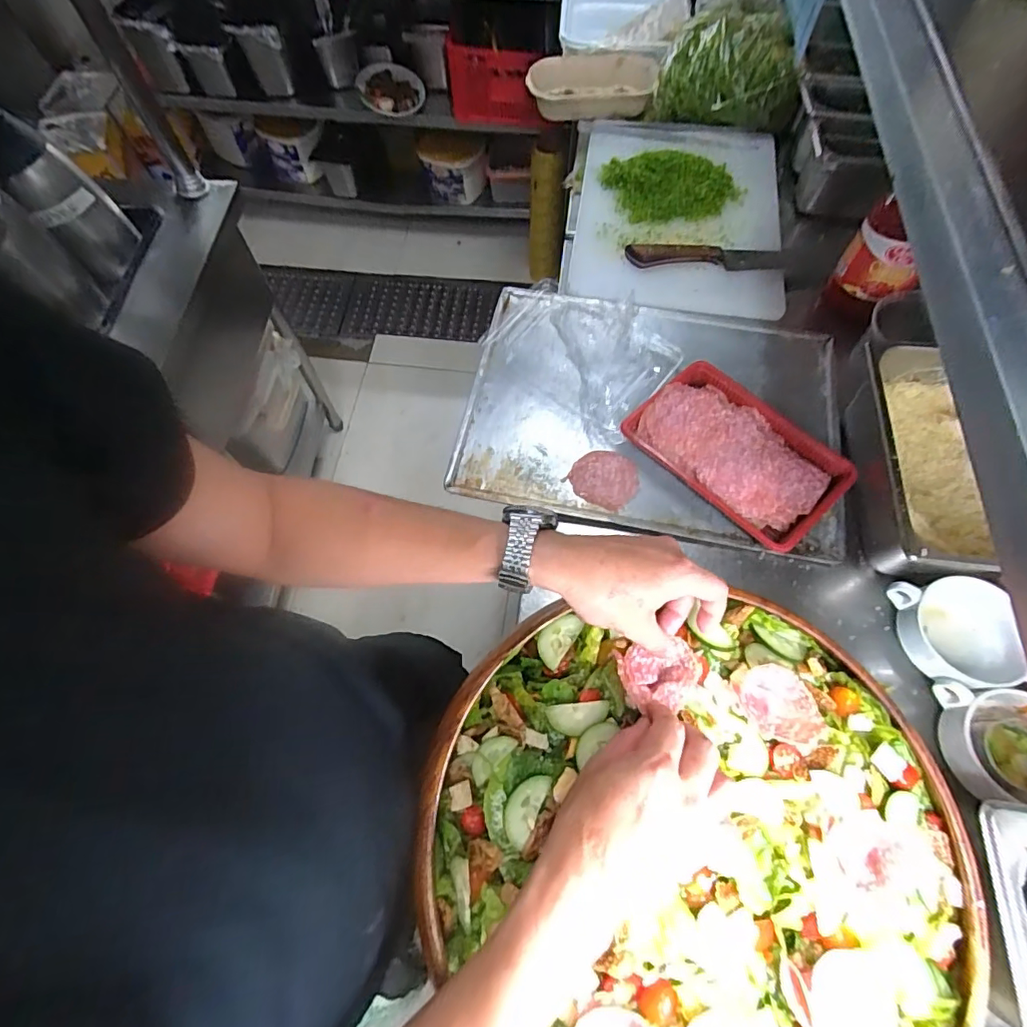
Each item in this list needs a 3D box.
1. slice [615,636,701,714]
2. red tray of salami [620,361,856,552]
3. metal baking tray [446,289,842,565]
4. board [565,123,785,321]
[{"bbox_3d":[0.110,0.122,0.389,0.062,0.018,0.046,-4,66,-2],"label":"slice"},{"bbox_3d":[0.264,-0.081,0.605,0.231,0.034,0.165,42,72,17],"label":"red tray of salami"},{"bbox_3d":[0.174,-0.125,0.655,0.461,0.041,0.332,11,66,5],"label":"metal baking tray"},{"bbox_3d":[0.250,-0.474,0.782,0.295,0.028,0.413,7,66,3],"label":"board"}]

